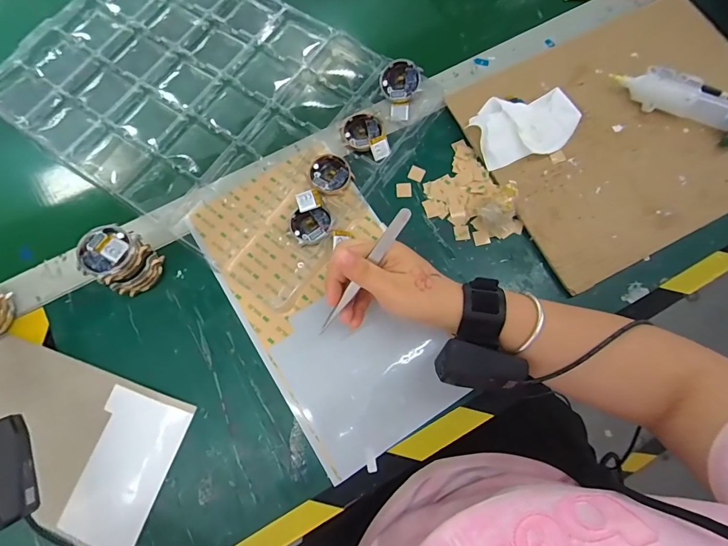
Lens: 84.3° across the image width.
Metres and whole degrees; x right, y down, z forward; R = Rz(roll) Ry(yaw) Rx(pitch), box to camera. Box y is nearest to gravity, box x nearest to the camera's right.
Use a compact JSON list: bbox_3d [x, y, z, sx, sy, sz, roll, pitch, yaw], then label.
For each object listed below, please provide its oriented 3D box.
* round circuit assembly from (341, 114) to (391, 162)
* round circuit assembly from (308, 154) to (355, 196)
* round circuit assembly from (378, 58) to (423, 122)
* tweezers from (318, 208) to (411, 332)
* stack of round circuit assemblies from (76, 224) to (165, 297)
[{"bbox_3d":[0.005,-0.147,0.431,0.042,0.016,0.061,-43,78,-11],"label":"round circuit assembly"},{"bbox_3d":[-0.036,-0.104,0.424,0.042,0.006,0.044,0,74,0],"label":"round circuit assembly"},{"bbox_3d":[0.039,-0.200,0.443,0.044,0.009,0.065,4,90,16],"label":"round circuit assembly"},{"bbox_3d":[-0.001,0.000,0.335,0.011,0.008,0.128,39,106,10],"label":"tweezers"},{"bbox_3d":[-0.221,-0.009,0.372,0.044,0.065,0.050,28,76,8],"label":"stack of round circuit assemblies"}]

